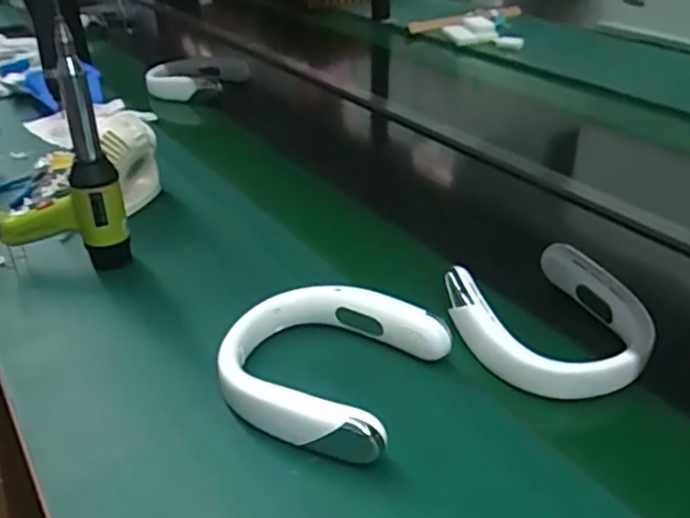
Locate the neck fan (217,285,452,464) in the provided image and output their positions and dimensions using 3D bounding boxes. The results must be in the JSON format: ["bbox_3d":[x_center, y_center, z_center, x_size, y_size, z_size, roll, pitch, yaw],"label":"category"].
[{"bbox_3d":[-0.019,0.102,0.641,0.193,0.055,0.183,13,36,23],"label":"neck fan"}]

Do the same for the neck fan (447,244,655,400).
[{"bbox_3d":[0.218,0.065,0.706,0.194,0.061,0.194,-2,37,2],"label":"neck fan"}]

